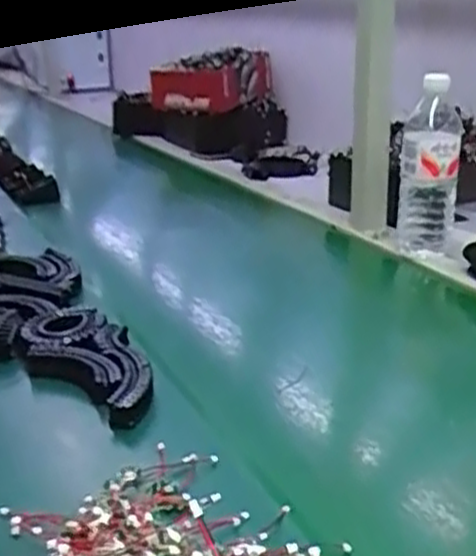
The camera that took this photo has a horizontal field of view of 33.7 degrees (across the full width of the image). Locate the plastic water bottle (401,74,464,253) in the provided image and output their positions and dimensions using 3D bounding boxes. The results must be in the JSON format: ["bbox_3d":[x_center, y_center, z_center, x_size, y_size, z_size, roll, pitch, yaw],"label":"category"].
[{"bbox_3d":[0.249,-0.144,1.018,0.069,0.221,0.065,5,20,15],"label":"plastic water bottle"}]

